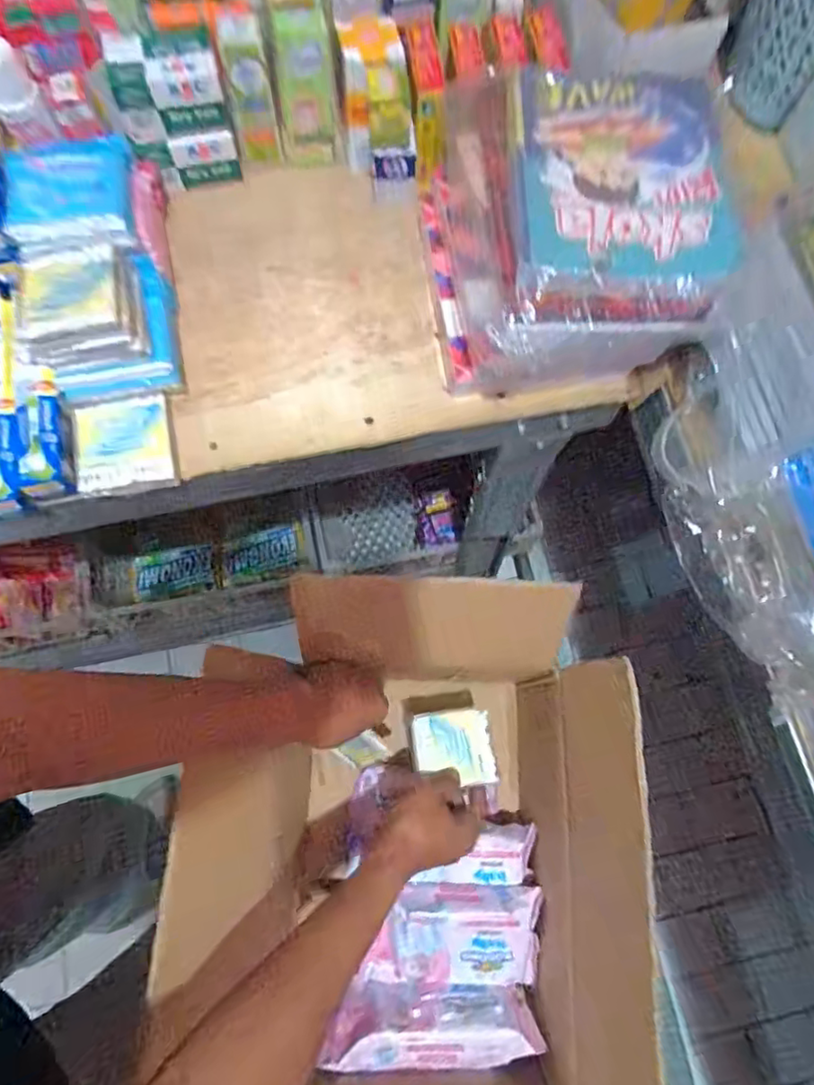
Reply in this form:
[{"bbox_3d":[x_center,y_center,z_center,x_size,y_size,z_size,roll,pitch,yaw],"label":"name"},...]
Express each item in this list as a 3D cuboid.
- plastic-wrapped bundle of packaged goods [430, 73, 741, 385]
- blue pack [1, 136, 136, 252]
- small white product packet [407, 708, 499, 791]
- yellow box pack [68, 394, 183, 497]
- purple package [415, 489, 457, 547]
[{"bbox_3d":[0.134,-0.268,0.501,0.216,0.107,0.263,-6,72,-3],"label":"plastic-wrapped bundle of packaged goods"},{"bbox_3d":[-0.276,-0.291,0.483,0.091,0.031,0.125,-12,72,-5],"label":"blue pack"},{"bbox_3d":[0.046,0.211,0.607,0.083,0.010,0.073,-6,72,-3],"label":"small white product packet"},{"bbox_3d":[-0.236,-0.080,0.492,0.078,0.017,0.078,-12,72,-5],"label":"yellow box pack"},{"bbox_3d":[0.057,-0.047,1.140,0.071,0.020,0.121,-4,57,11],"label":"purple package"}]

